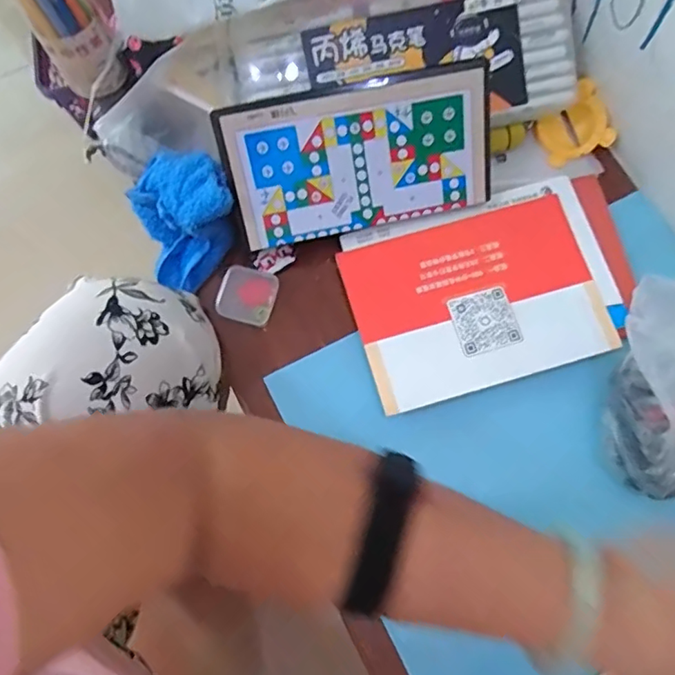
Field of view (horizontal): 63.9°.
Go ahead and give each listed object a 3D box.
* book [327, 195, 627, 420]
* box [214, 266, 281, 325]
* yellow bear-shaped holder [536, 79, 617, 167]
[{"bbox_3d":[0.114,-0.031,0.445,0.194,0.004,0.142,-17,77,-3],"label":"book"},{"bbox_3d":[-0.075,-0.036,0.457,0.046,0.013,0.047,13,77,4],"label":"box"},{"bbox_3d":[0.211,-0.190,0.488,0.053,0.034,0.055,-23,77,-5],"label":"yellow bear-shaped holder"}]

